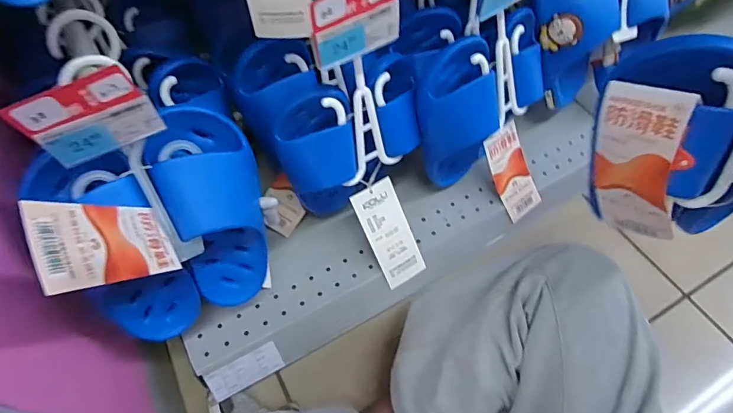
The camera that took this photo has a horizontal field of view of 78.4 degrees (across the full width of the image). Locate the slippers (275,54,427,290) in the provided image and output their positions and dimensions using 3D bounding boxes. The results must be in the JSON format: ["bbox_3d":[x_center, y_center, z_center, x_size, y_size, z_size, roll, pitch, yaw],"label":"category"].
[{"bbox_3d":[0.014,-0.027,0.542,0.177,0.243,0.147,-30,61,-15],"label":"slippers"}]

